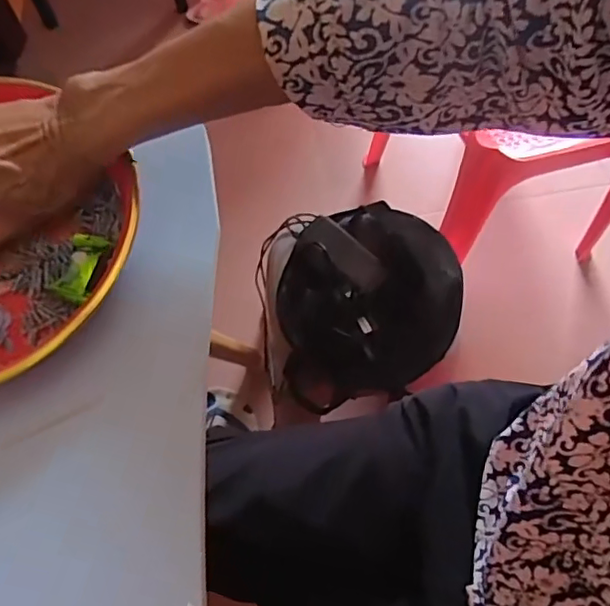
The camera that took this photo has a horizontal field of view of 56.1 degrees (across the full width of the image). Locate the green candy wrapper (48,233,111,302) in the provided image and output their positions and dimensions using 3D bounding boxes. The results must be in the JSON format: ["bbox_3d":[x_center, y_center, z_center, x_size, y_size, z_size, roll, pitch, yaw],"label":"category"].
[{"bbox_3d":[-0.134,-0.024,0.340,0.022,0.015,0.046,7,64,3],"label":"green candy wrapper"}]

